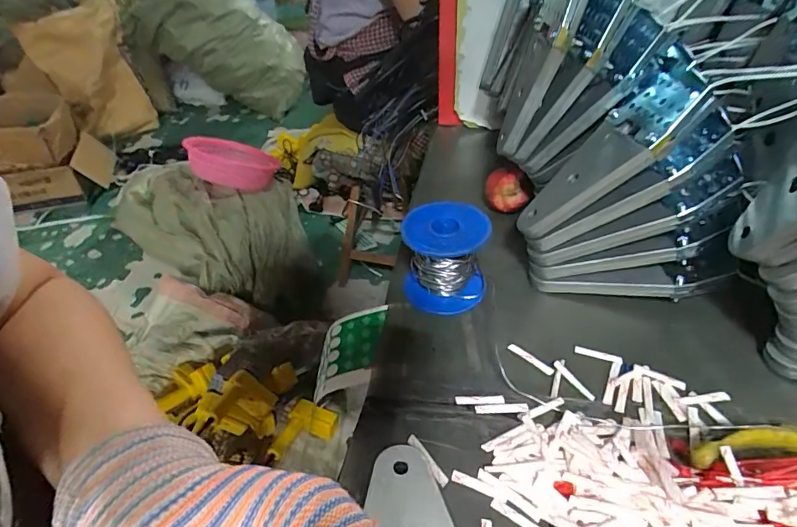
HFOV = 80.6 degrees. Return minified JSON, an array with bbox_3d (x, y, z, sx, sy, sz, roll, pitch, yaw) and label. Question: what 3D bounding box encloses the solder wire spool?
[{"bbox_3d":[0.035,-0.006,0.361,0.064,0.066,0.060,-1,40,6],"label":"solder wire spool"}]

